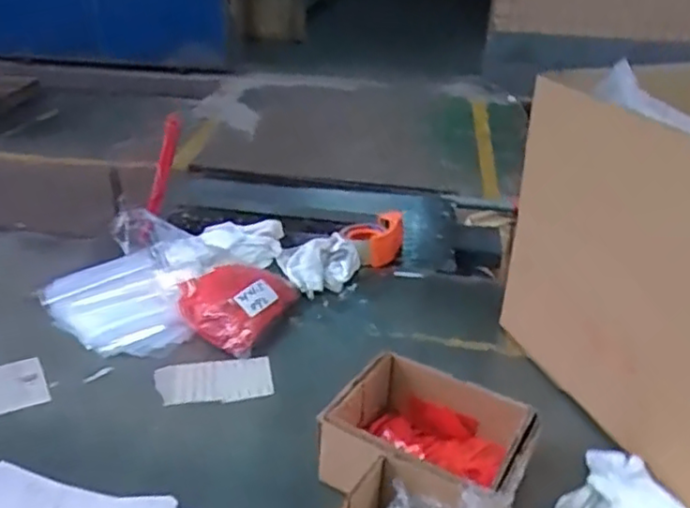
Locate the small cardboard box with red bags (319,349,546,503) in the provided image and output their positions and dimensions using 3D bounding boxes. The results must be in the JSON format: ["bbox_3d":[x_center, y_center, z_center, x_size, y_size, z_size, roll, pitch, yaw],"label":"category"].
[{"bbox_3d":[0.098,0.214,0.721,0.205,0.098,0.165,20,32,30],"label":"small cardboard box with red bags"}]

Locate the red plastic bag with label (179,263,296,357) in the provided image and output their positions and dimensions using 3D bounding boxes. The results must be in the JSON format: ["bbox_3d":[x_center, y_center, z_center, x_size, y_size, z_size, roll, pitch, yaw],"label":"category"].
[{"bbox_3d":[-0.172,0.068,1.001,0.147,0.073,0.181,13,29,20],"label":"red plastic bag with label"}]

